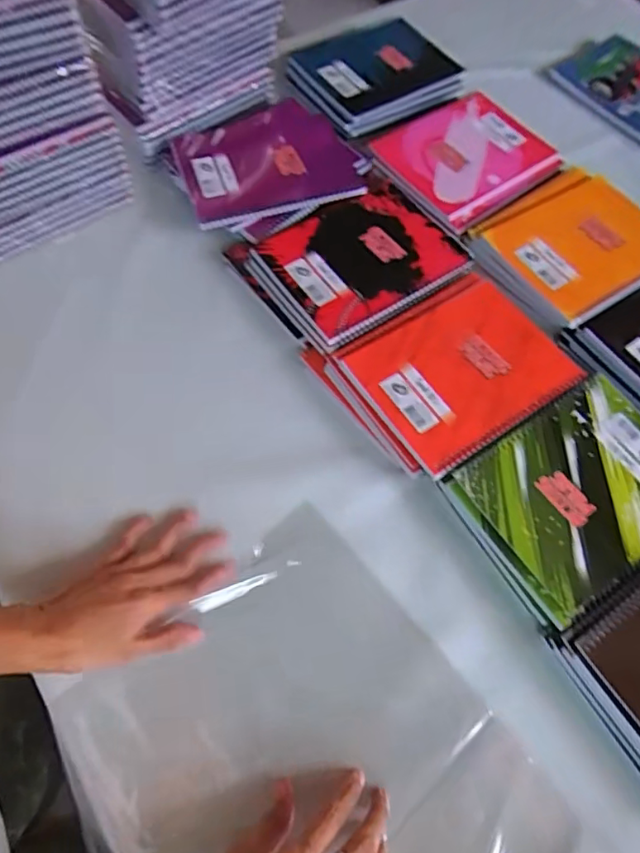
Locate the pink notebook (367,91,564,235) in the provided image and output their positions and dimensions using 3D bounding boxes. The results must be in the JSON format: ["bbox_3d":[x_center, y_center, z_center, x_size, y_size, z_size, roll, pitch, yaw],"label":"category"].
[{"bbox_3d":[0.183,-0.341,0.675,0.210,0.021,0.171,-39,72,-20],"label":"pink notebook"}]

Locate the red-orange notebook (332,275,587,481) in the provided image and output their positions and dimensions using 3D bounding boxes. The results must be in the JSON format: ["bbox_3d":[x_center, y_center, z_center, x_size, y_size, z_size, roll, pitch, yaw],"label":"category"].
[{"bbox_3d":[0.141,-0.063,0.542,0.201,0.009,0.163,-32,70,-18],"label":"red-orange notebook"}]

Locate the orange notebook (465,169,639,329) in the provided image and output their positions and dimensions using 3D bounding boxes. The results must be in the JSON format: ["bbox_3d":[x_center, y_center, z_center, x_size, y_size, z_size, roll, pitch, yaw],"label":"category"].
[{"bbox_3d":[0.298,-0.219,0.633,0.218,0.014,0.171,-34,70,-19],"label":"orange notebook"}]

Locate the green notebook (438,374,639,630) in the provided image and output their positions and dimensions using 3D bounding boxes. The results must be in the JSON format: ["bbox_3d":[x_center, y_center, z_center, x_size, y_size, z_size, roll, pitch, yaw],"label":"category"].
[{"bbox_3d":[0.241,0.055,0.494,0.216,0.008,0.150,-30,69,-17],"label":"green notebook"}]

